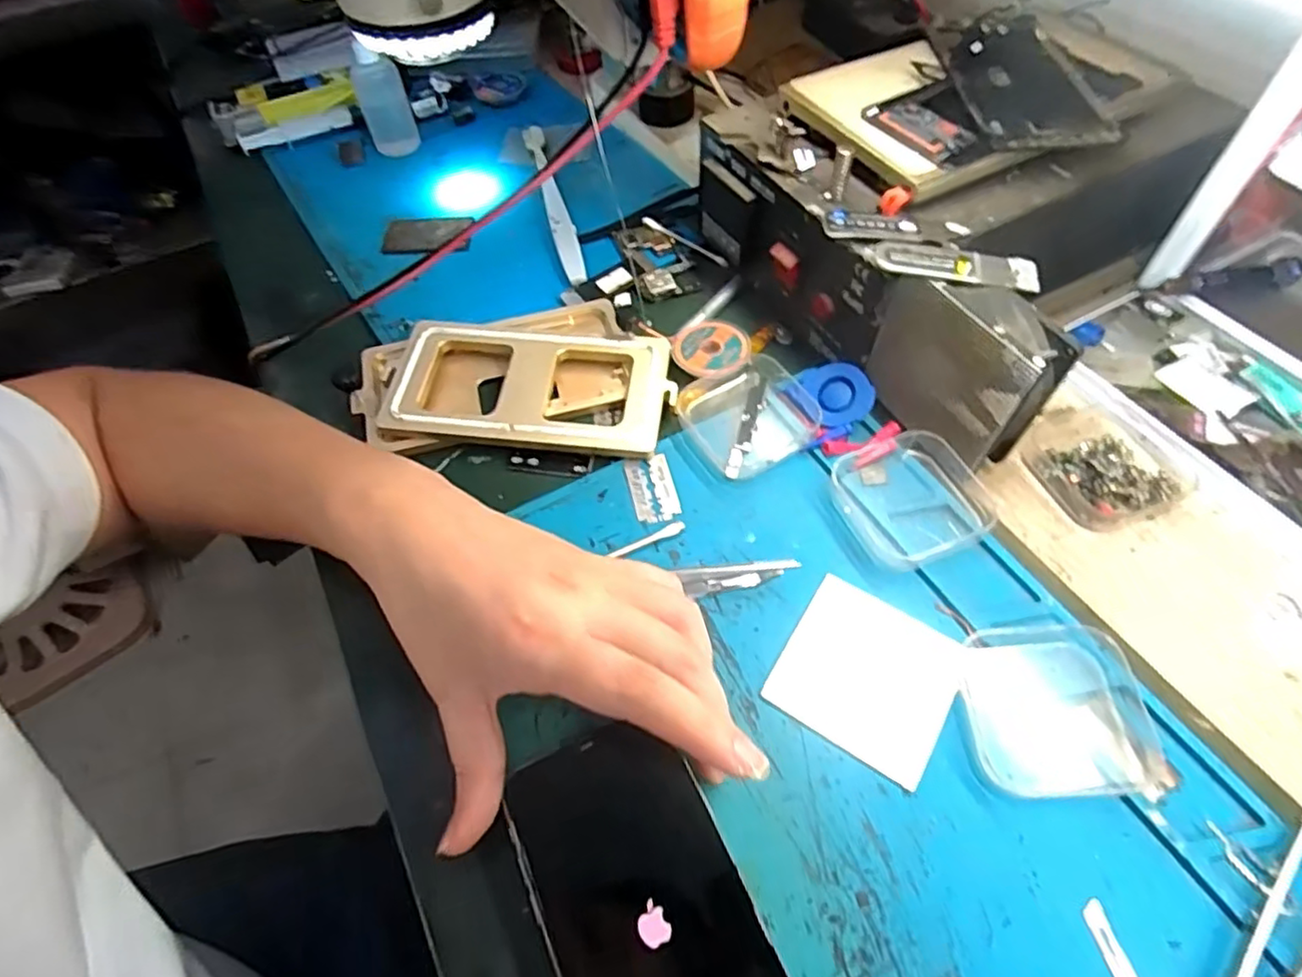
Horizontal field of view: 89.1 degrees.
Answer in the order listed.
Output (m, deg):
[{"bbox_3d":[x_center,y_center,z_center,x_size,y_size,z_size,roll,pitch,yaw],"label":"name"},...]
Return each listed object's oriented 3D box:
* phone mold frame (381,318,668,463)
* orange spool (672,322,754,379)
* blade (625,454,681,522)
[{"bbox_3d":[-0.069,-0.057,0.375,0.157,0.020,0.078,4,56,6],"label":"phone mold frame"},{"bbox_3d":[0.036,-0.083,0.390,0.043,0.007,0.043,-2,56,3],"label":"orange spool"},{"bbox_3d":[0.001,0.000,0.344,0.023,0.004,0.038,-9,59,-9],"label":"blade"}]

